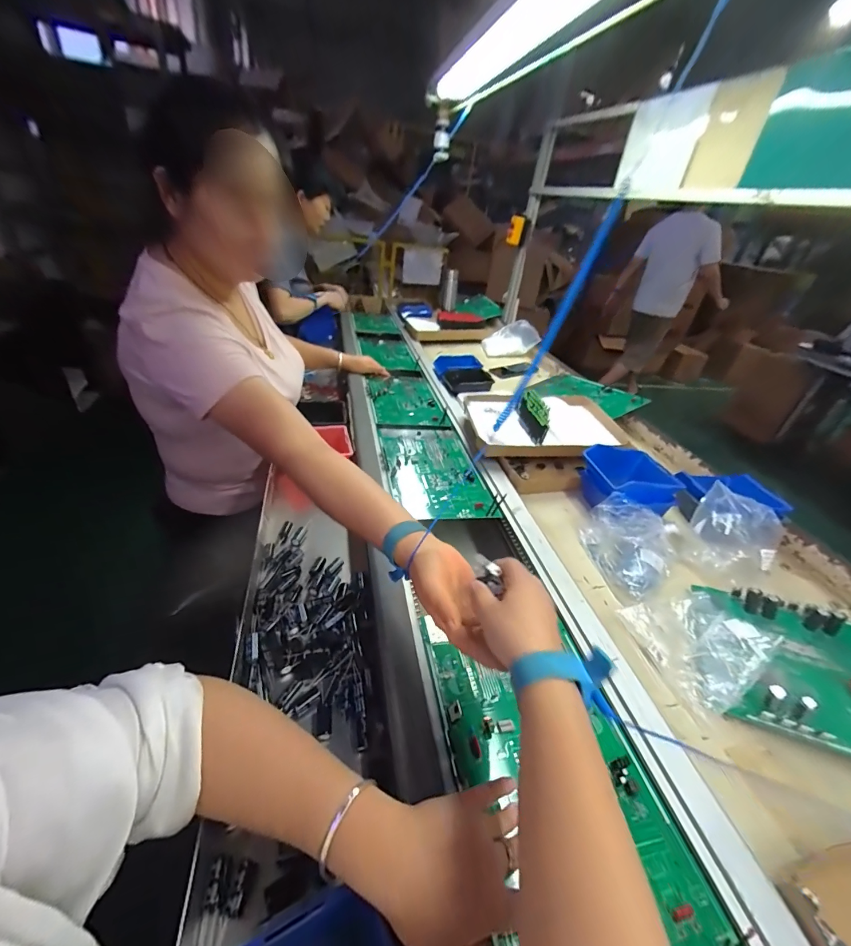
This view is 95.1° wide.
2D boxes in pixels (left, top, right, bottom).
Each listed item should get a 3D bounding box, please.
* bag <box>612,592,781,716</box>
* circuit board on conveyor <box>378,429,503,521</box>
[{"bbox_3d":[0.353,0.206,0.483,0.155,0.043,0.137,-3,37,-16],"label":"bag"},{"bbox_3d":[0.011,-0.016,0.786,0.180,0.018,0.324,0,36,-13],"label":"circuit board on conveyor"}]

